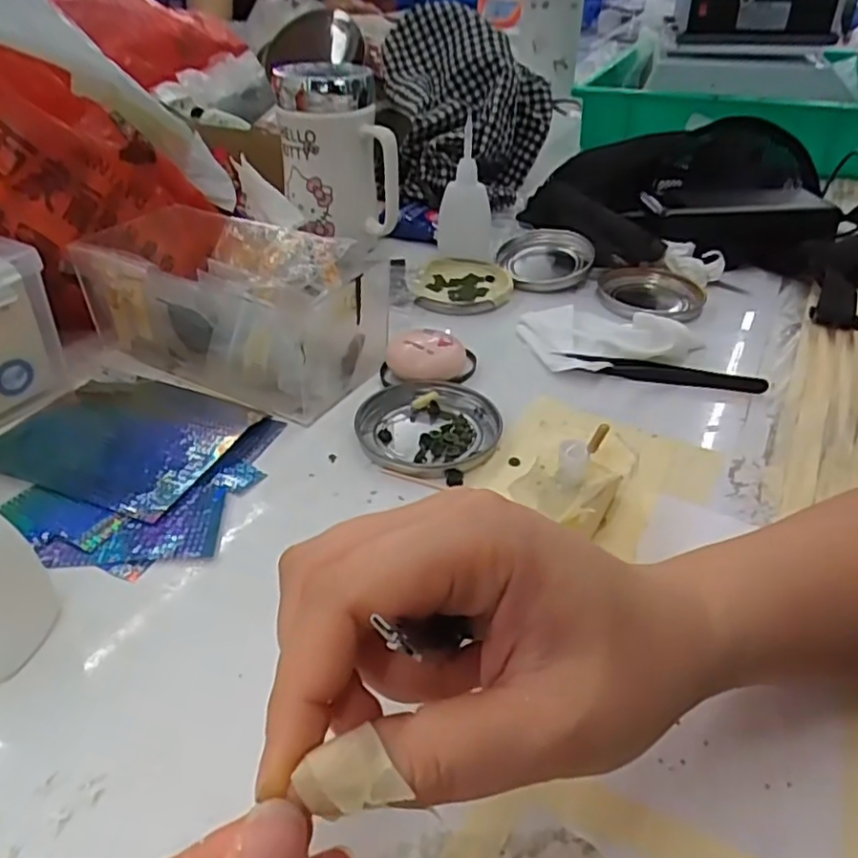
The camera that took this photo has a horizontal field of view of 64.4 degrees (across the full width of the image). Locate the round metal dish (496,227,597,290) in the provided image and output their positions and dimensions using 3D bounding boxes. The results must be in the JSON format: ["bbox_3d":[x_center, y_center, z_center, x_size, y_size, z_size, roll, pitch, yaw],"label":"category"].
[{"bbox_3d":[0.097,-0.140,0.553,0.071,0.020,0.077,1,37,-1],"label":"round metal dish"}]

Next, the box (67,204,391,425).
[{"bbox_3d":[-0.121,-0.080,0.426,0.180,0.070,0.100,17,39,20],"label":"box"}]

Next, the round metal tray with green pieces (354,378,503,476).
[{"bbox_3d":[-0.001,-0.001,0.380,0.078,0.009,0.078,1,37,-1],"label":"round metal tray with green pieces"}]

